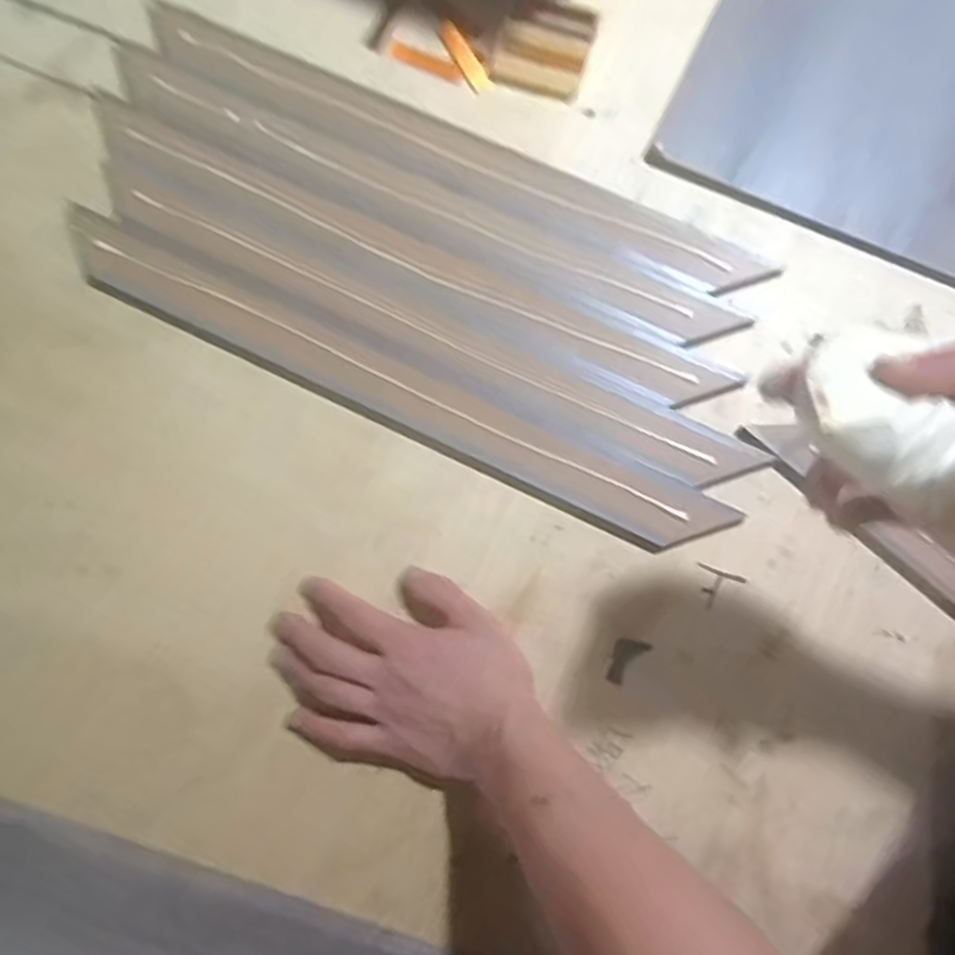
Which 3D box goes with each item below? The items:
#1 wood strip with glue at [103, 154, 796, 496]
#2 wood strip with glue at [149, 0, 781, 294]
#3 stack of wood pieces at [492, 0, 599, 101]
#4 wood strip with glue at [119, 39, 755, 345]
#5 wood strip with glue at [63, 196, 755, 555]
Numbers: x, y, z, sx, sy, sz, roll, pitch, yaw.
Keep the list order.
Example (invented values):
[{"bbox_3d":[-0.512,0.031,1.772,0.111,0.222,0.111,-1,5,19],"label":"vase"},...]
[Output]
[{"bbox_3d":[-0.045,-0.107,0.534,0.488,0.006,0.042,26,78,6],"label":"wood strip with glue"},{"bbox_3d":[-0.025,-0.249,0.564,0.488,0.010,0.056,25,78,6],"label":"wood strip with glue"},{"bbox_3d":[0.050,-0.328,0.581,0.068,0.022,0.066,19,78,4],"label":"stack of wood pieces"},{"bbox_3d":[-0.048,-0.204,0.554,0.486,0.009,0.045,25,78,6],"label":"wood strip with glue"},{"bbox_3d":[-0.066,-0.067,0.525,0.481,0.008,0.050,26,78,6],"label":"wood strip with glue"}]

